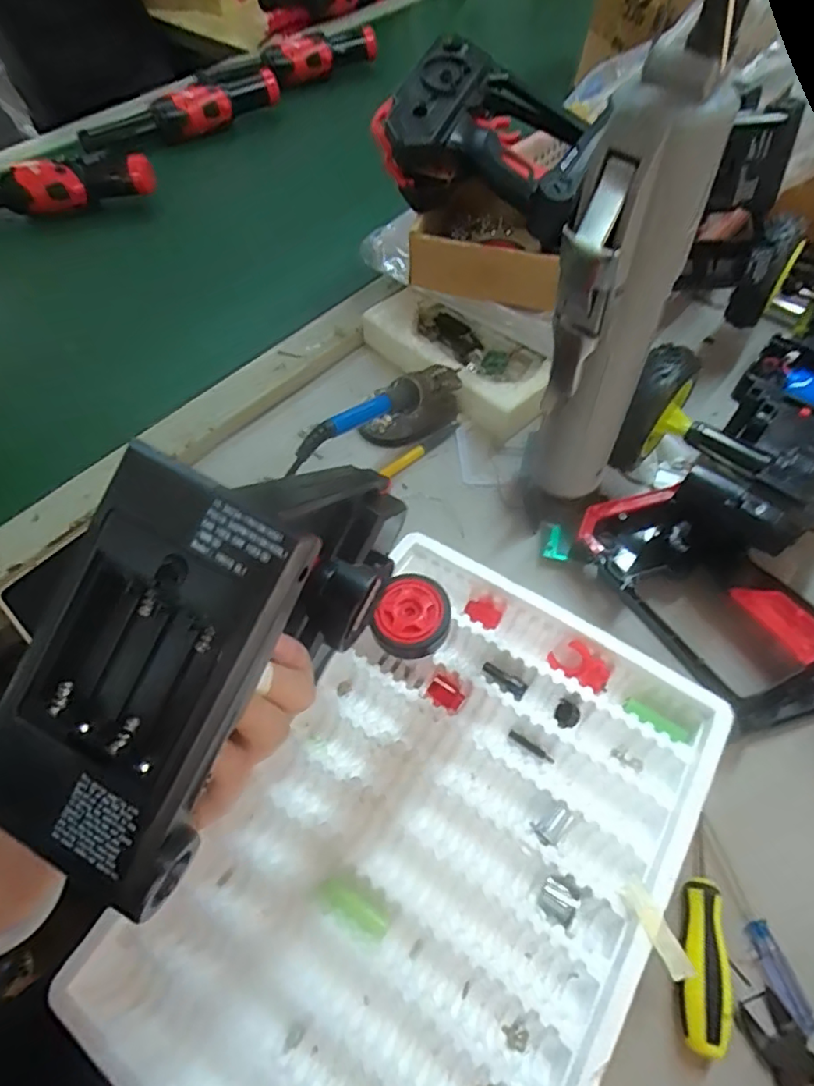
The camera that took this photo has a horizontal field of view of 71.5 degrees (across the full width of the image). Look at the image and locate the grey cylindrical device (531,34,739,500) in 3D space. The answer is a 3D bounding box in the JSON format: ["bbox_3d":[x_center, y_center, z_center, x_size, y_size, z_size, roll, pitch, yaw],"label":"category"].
[{"bbox_3d":[0.070,-0.073,0.205,0.029,0.156,0.031,-1,58,2],"label":"grey cylindrical device"}]

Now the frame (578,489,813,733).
[{"bbox_3d":[0.227,0.042,0.418,0.131,0.048,0.201,-24,60,-12],"label":"frame"}]

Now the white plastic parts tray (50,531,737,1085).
[{"bbox_3d":[0.014,0.178,0.335,0.240,0.048,0.346,29,64,19],"label":"white plastic parts tray"}]

